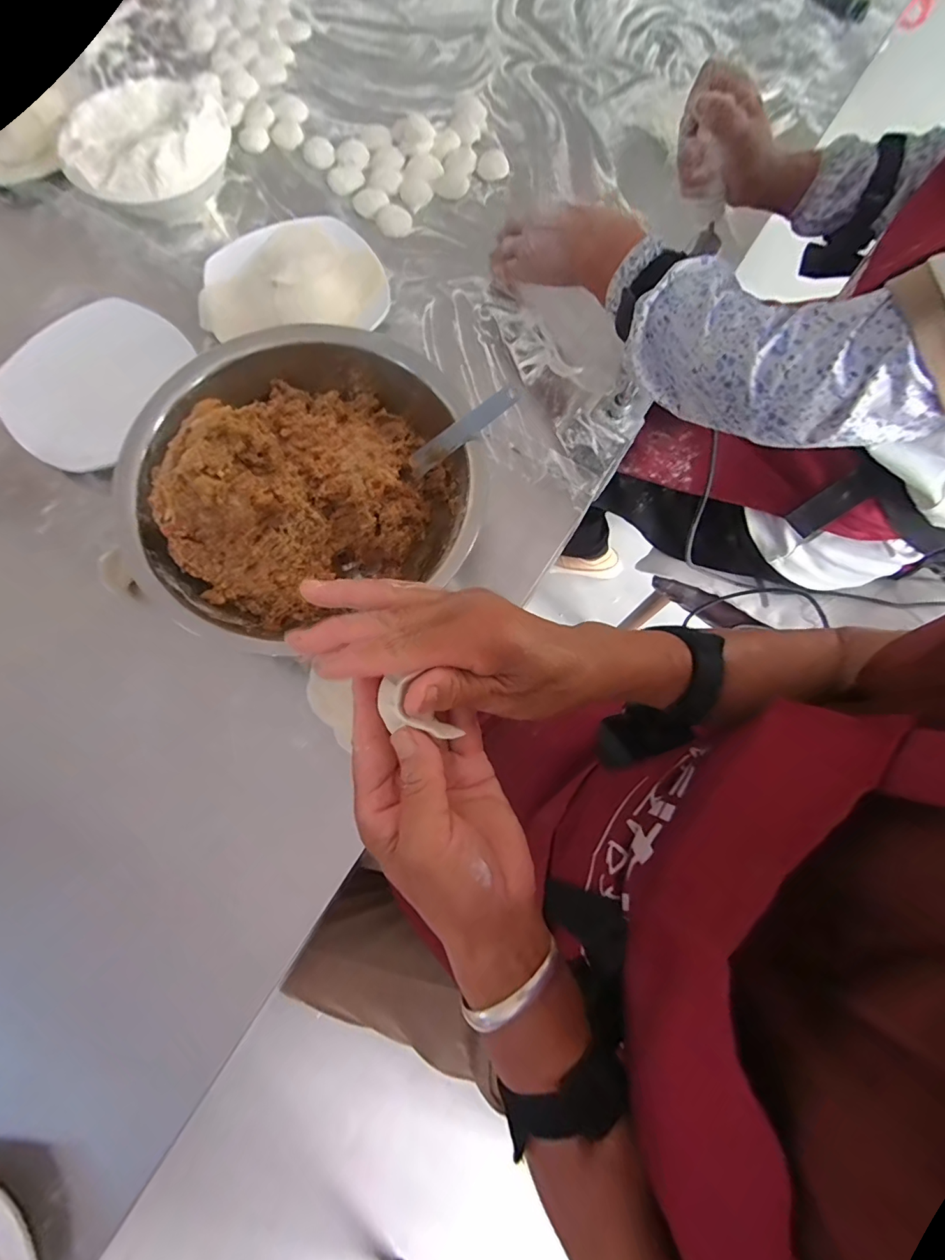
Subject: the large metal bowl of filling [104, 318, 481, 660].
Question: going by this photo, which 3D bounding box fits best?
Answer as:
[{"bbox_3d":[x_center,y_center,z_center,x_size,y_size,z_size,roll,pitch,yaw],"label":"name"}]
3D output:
[{"bbox_3d":[-0.132,-0.131,0.385,0.250,0.161,0.248,0,76,-1],"label":"large metal bowl of filling"}]

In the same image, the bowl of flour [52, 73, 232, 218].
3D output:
[{"bbox_3d":[-0.352,-0.523,0.524,0.165,0.077,0.180,0,76,-1],"label":"bowl of flour"}]

